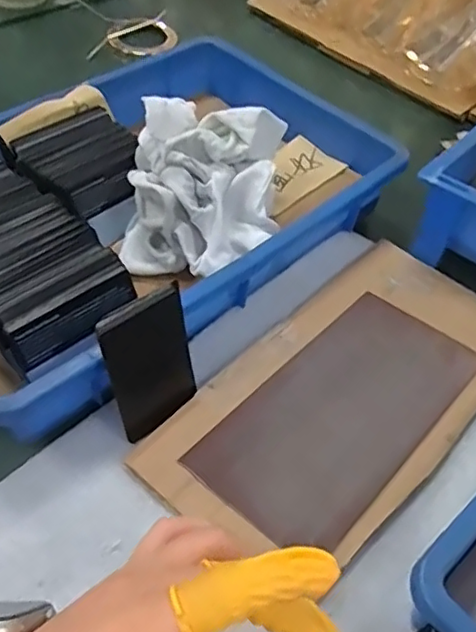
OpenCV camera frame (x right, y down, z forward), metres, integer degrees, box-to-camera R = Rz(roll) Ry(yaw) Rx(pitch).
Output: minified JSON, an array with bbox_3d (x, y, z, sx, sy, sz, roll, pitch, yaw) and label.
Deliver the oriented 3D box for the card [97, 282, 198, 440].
[{"bbox_3d":[-0.049,0.028,0.353,0.056,0.084,0.011,-31,43,-30],"label":"card"}]

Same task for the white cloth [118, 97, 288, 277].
[{"bbox_3d":[-0.026,-0.095,0.447,0.114,0.095,0.126,17,51,7],"label":"white cloth"}]

